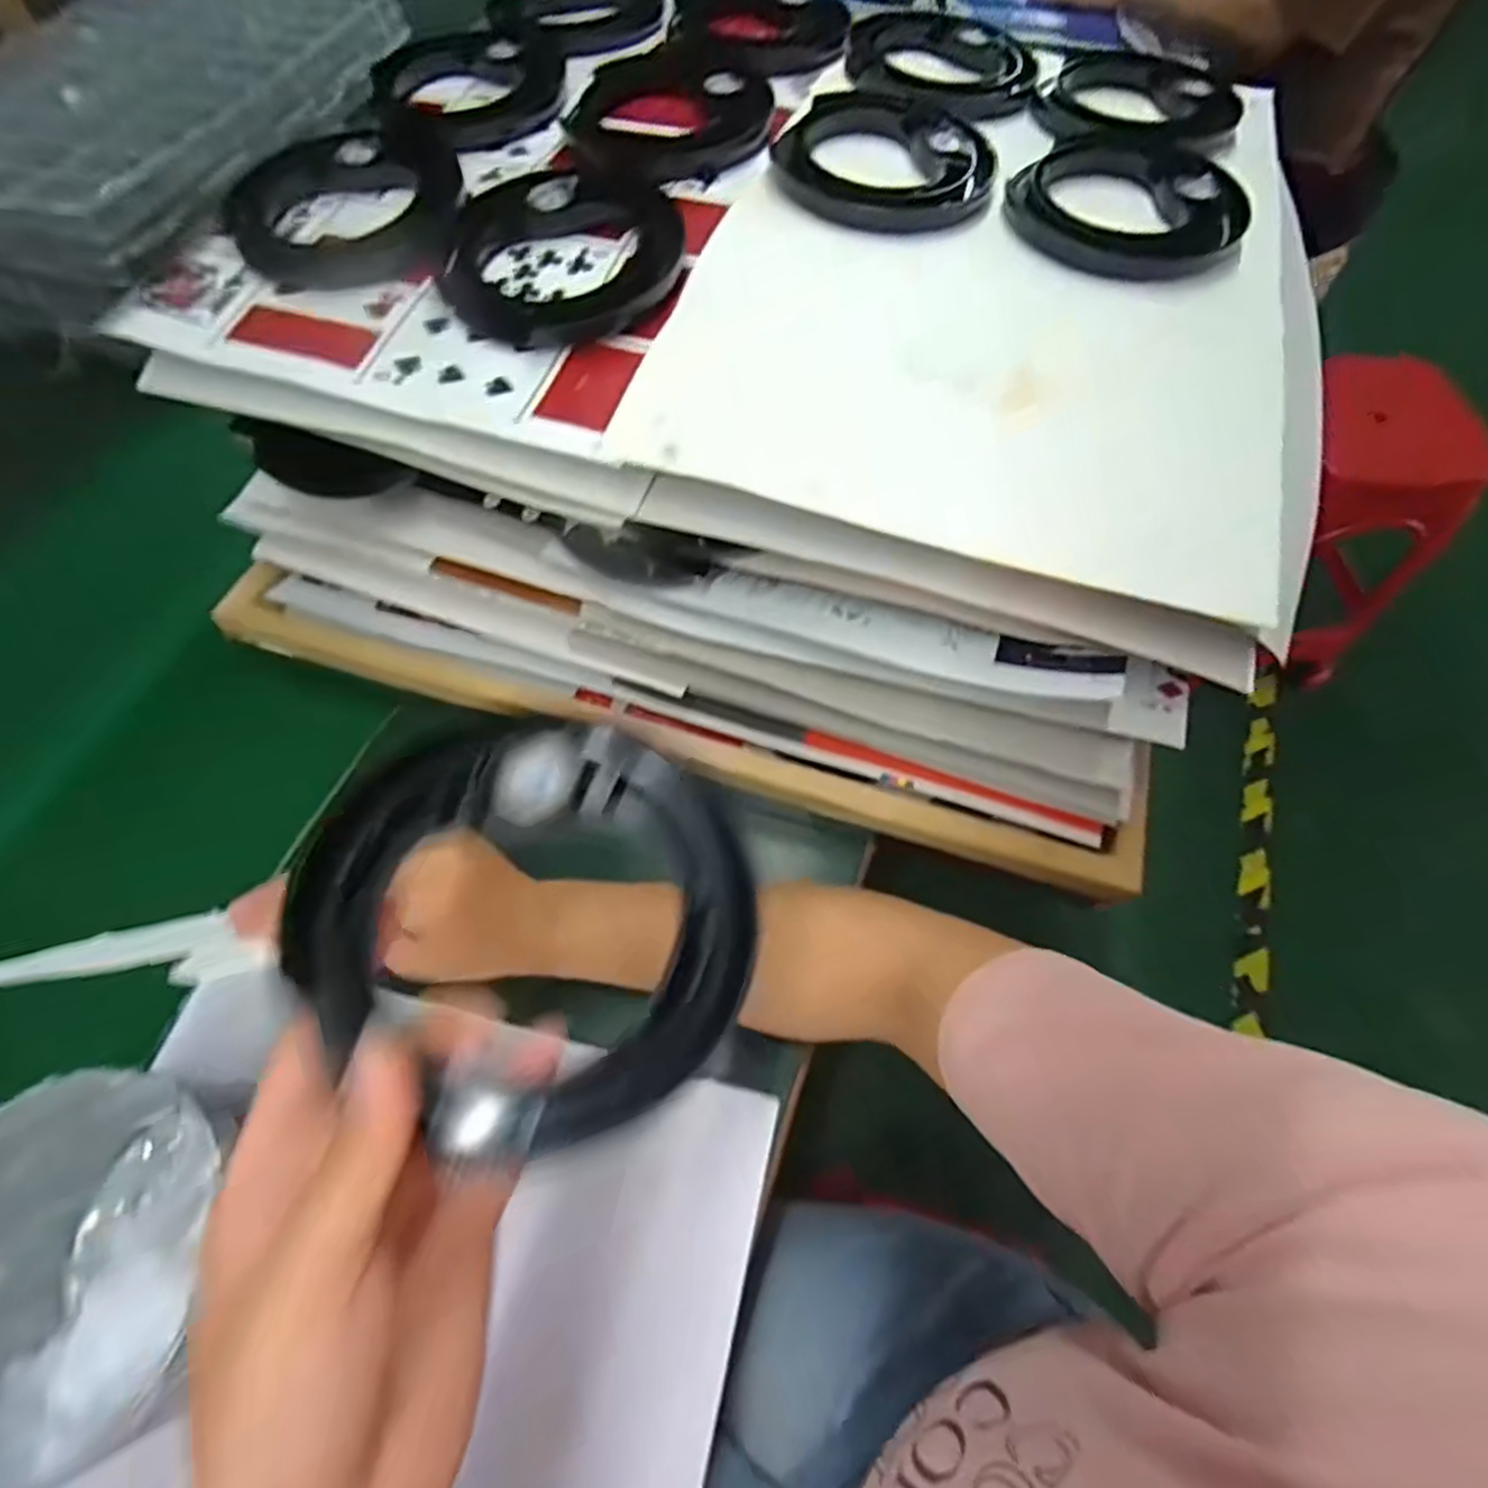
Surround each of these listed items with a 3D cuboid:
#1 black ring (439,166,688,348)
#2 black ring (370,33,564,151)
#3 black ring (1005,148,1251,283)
[{"bbox_3d":[-0.097,-0.266,0.386,0.125,0.028,0.125,0,62,0],"label":"black ring"},{"bbox_3d":[-0.176,-0.425,0.463,0.120,0.016,0.126,0,62,0],"label":"black ring"},{"bbox_3d":[0.220,-0.309,0.411,0.124,0.019,0.124,0,62,0],"label":"black ring"}]

